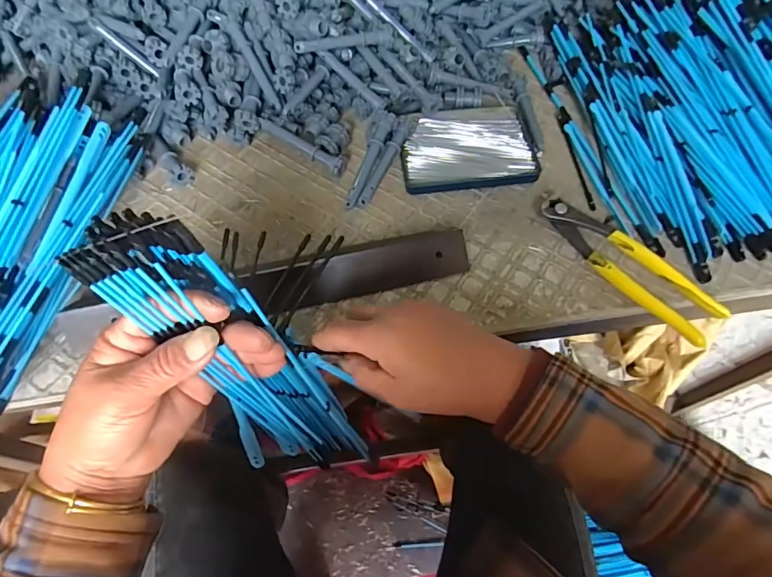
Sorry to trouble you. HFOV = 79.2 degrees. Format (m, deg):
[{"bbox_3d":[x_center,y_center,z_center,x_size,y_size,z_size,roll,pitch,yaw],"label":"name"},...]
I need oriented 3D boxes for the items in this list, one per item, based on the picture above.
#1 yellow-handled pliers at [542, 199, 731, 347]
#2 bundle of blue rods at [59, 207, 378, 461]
[{"bbox_3d":[0.204,-0.022,0.395,0.047,0.015,0.163,-36,69,-18],"label":"yellow-handled pliers"},{"bbox_3d":[-0.089,0.059,0.304,0.074,0.279,0.057,-42,54,-20],"label":"bundle of blue rods"}]

